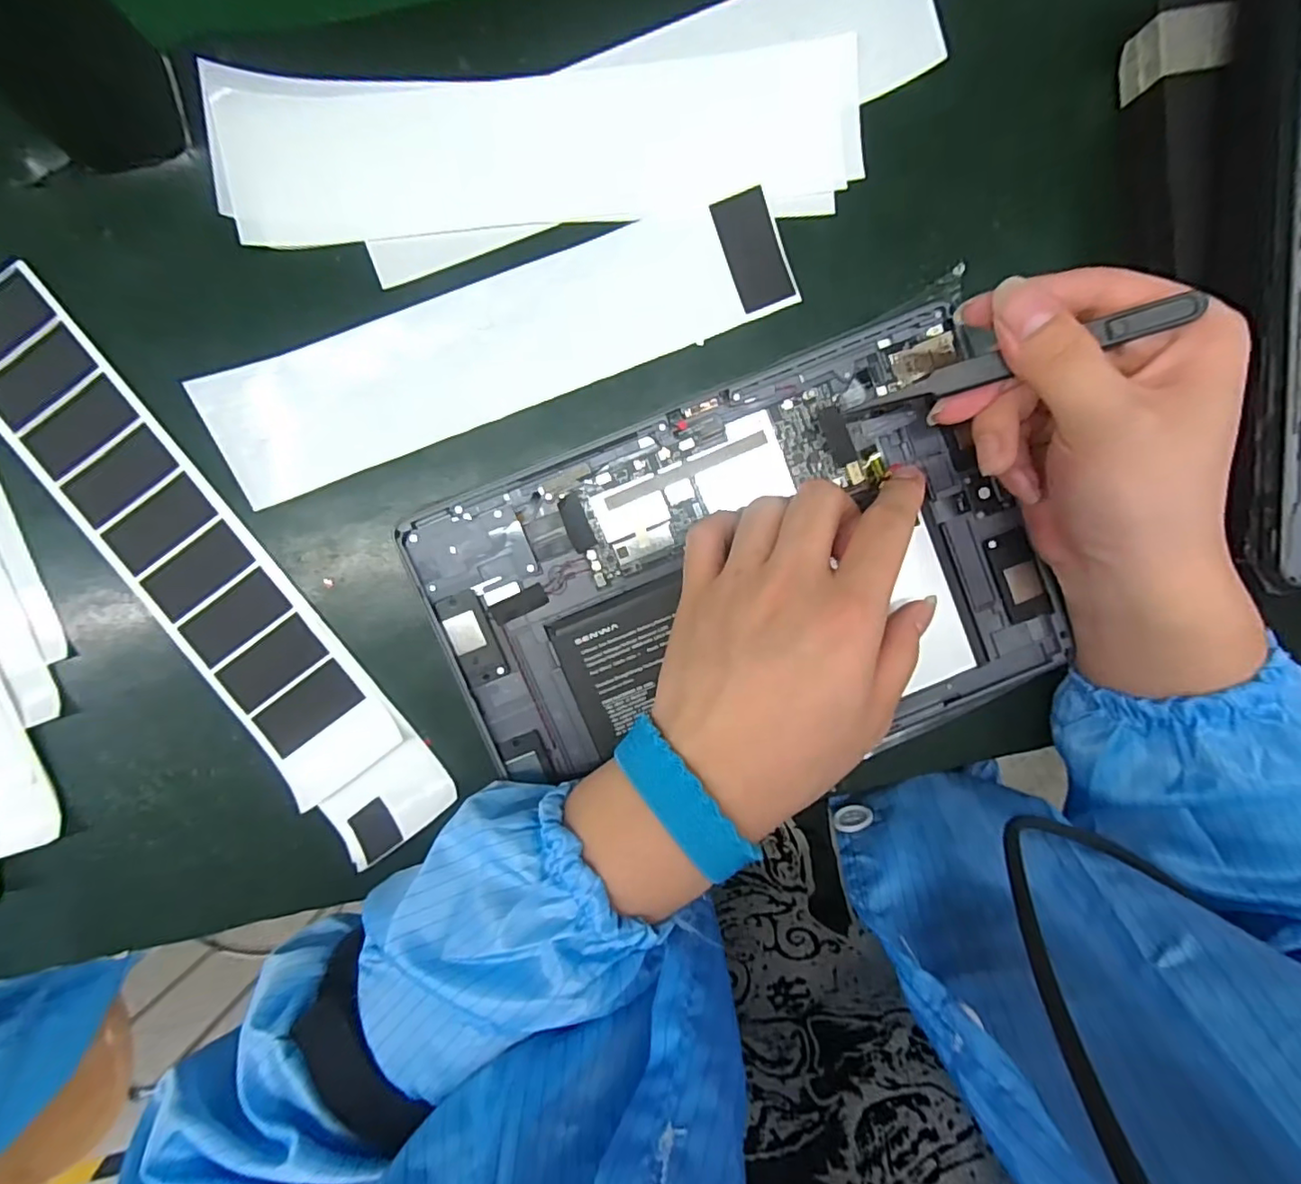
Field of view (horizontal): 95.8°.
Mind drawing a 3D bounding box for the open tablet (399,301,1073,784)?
[{"bbox_3d":[0.039,-0.001,0.256,0.249,0.008,0.165,-21,97,0],"label":"open tablet"}]

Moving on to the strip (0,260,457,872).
[{"bbox_3d":[-0.204,-0.005,0.268,0.056,0.011,0.297,-36,96,2],"label":"strip"}]

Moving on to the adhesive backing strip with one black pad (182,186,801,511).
[{"bbox_3d":[-0.066,-0.113,0.266,0.263,0.008,0.058,-22,96,-1],"label":"adhesive backing strip with one black pad"}]

